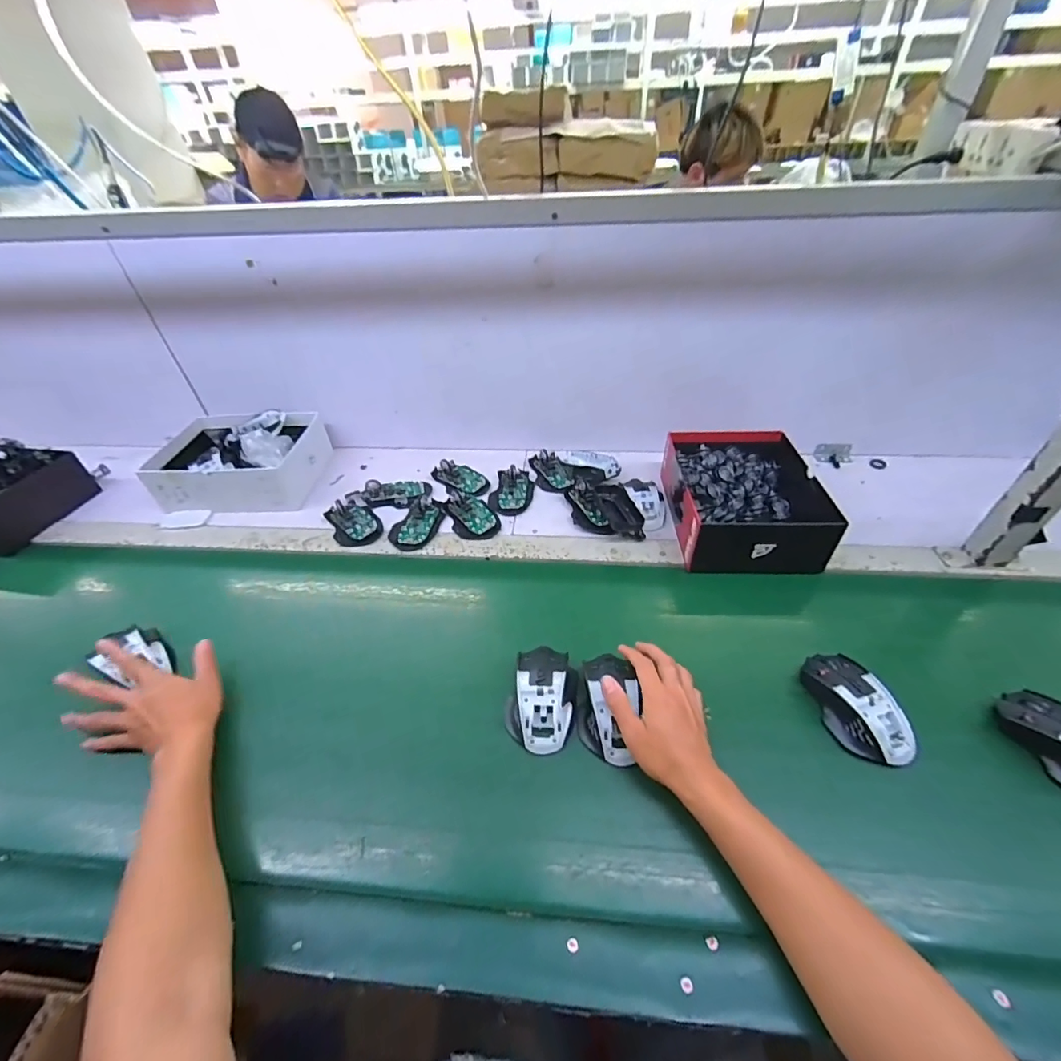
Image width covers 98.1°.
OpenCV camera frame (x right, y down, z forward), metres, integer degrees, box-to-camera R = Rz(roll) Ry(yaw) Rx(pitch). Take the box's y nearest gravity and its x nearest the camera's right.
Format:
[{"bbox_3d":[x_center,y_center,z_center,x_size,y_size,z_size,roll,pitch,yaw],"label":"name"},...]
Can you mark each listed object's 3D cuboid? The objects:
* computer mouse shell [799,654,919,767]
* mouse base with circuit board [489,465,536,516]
[{"bbox_3d":[0.335,0.179,0.474,0.066,0.034,0.115,-16,42,-13],"label":"computer mouse shell"},{"bbox_3d":[-0.030,-0.070,0.789,0.069,0.023,0.103,8,43,14],"label":"mouse base with circuit board"}]

